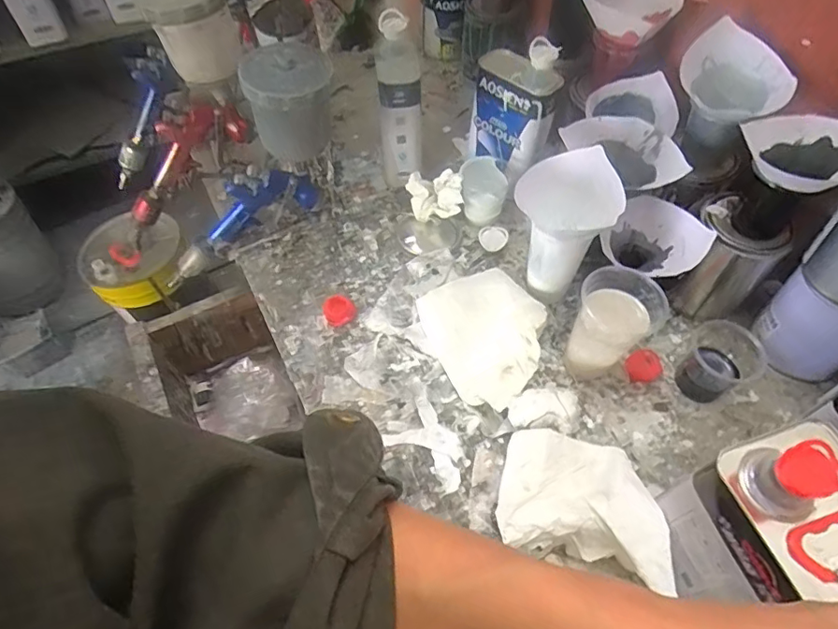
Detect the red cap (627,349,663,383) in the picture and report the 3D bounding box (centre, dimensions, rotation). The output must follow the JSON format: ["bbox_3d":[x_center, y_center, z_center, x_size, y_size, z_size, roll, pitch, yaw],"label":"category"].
[{"bbox_3d":[0.275,0.064,0.645,0.039,0.022,0.034,-3,57,0],"label":"red cap"}]

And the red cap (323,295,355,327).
[{"bbox_3d":[-0.107,-0.007,0.701,0.040,0.016,0.042,-1,57,1],"label":"red cap"}]

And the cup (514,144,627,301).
[{"bbox_3d":[0.172,-0.108,0.643,0.116,0.164,0.091,11,57,8],"label":"cup"}]

